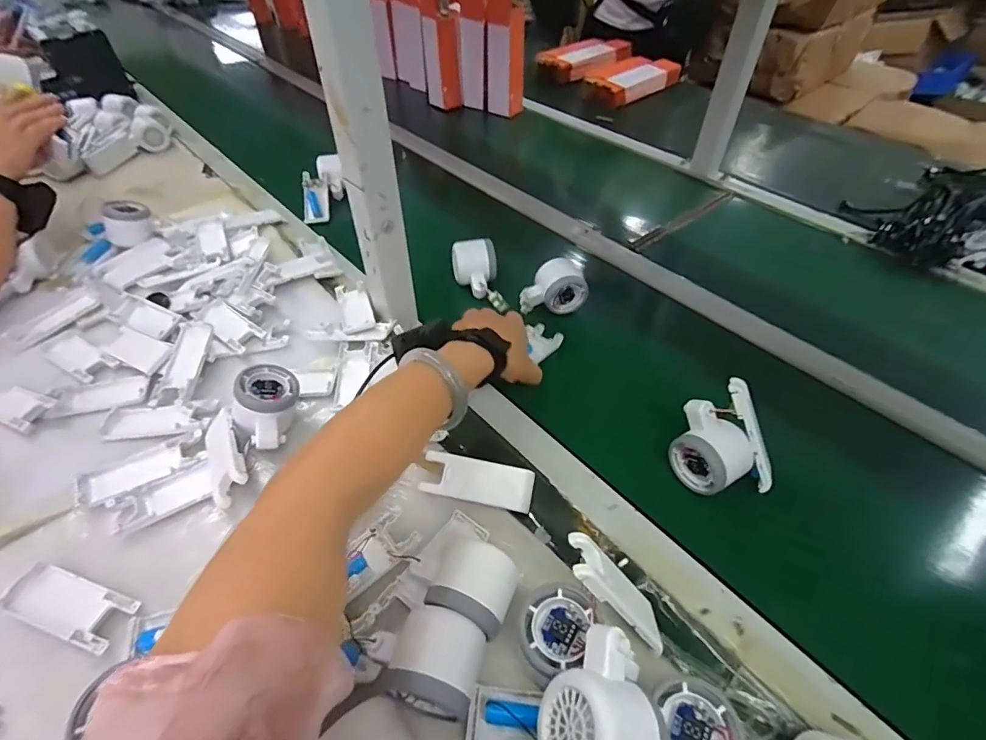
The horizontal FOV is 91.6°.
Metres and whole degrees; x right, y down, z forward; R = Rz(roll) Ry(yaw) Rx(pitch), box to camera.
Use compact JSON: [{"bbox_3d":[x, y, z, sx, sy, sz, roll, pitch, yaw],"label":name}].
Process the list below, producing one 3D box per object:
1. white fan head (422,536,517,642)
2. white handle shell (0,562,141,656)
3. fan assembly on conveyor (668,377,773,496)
[{"bbox_3d":[-0.013,0.167,0.366,0.056,0.051,0.053,21,50,17],"label":"white fan head"},{"bbox_3d":[-0.329,0.184,0.373,0.100,0.009,0.039,14,49,12],"label":"white handle shell"},{"bbox_3d":[0.217,0.070,0.453,0.073,0.074,0.084,-12,49,-11],"label":"fan assembly on conveyor"}]

